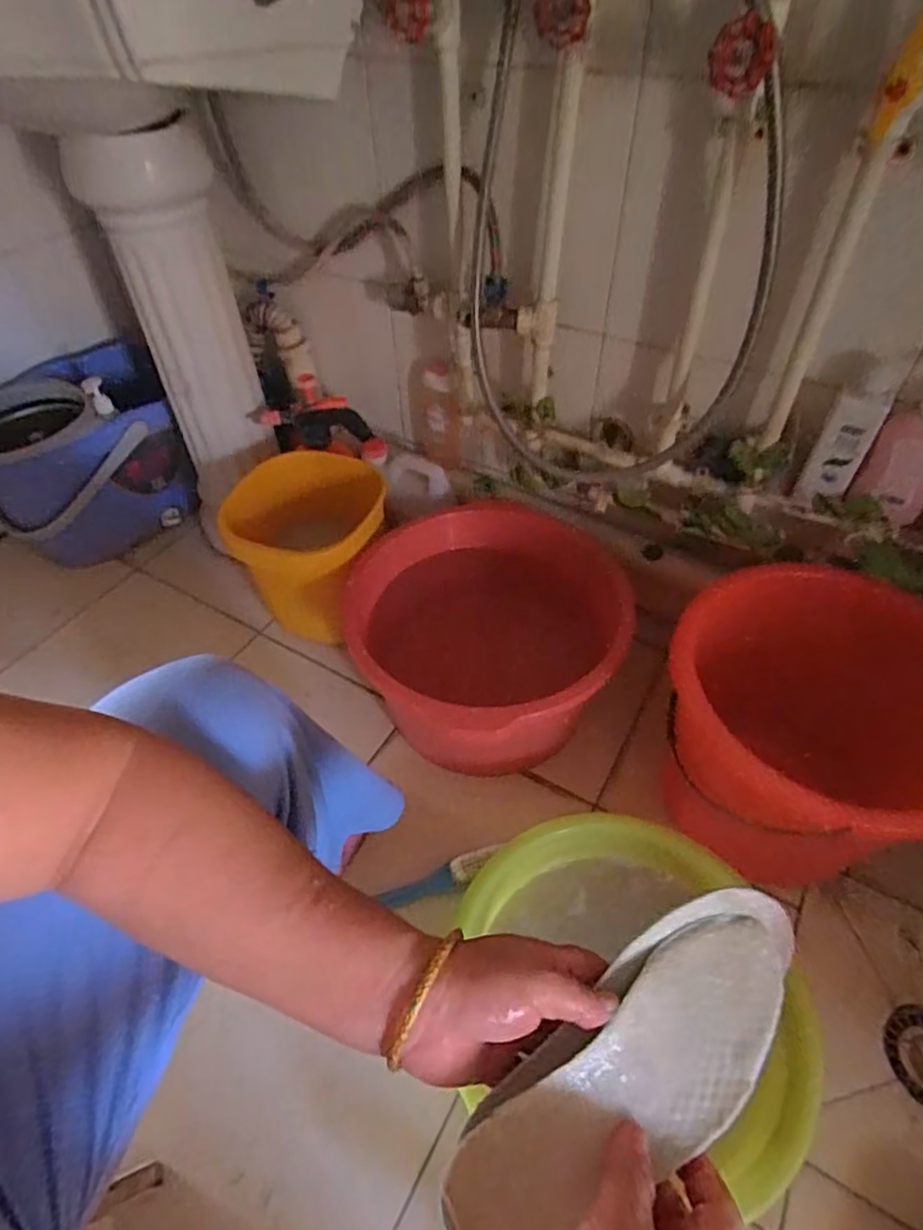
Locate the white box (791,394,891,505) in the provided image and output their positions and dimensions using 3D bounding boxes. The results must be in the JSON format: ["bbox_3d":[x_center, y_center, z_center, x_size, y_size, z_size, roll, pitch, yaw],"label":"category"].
[{"bbox_3d":[0.400,-0.171,0.663,0.049,0.119,0.019,16,50,16],"label":"white box"}]

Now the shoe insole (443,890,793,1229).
[{"bbox_3d":[0.094,0.229,0.317,0.225,0.011,0.082,-30,71,-27],"label":"shoe insole"}]

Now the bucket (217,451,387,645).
[{"bbox_3d":[-0.211,-0.088,0.958,0.201,0.236,0.214,-5,48,-3],"label":"bucket"}]

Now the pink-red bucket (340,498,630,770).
[{"bbox_3d":[0.028,0.037,0.867,0.350,0.193,0.371,-1,48,1],"label":"pink-red bucket"}]

